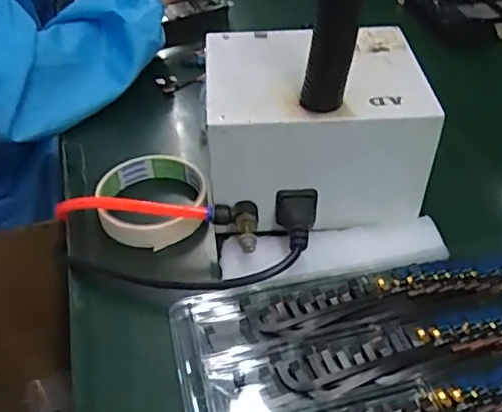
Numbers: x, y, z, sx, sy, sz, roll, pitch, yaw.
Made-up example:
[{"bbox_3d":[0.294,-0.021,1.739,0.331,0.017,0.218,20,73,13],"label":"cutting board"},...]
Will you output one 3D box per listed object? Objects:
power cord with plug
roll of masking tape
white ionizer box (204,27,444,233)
[{"bbox_3d":[-0.038,0.031,0.384,0.179,0.040,0.062,-7,47,-6],"label":"power cord with plug"},{"bbox_3d":[-0.076,-0.003,0.440,0.082,0.026,0.082,1,45,-1],"label":"roll of masking tape"},{"bbox_3d":[0.044,-0.062,0.427,0.154,0.105,0.124,-2,47,-2],"label":"white ionizer box"}]

